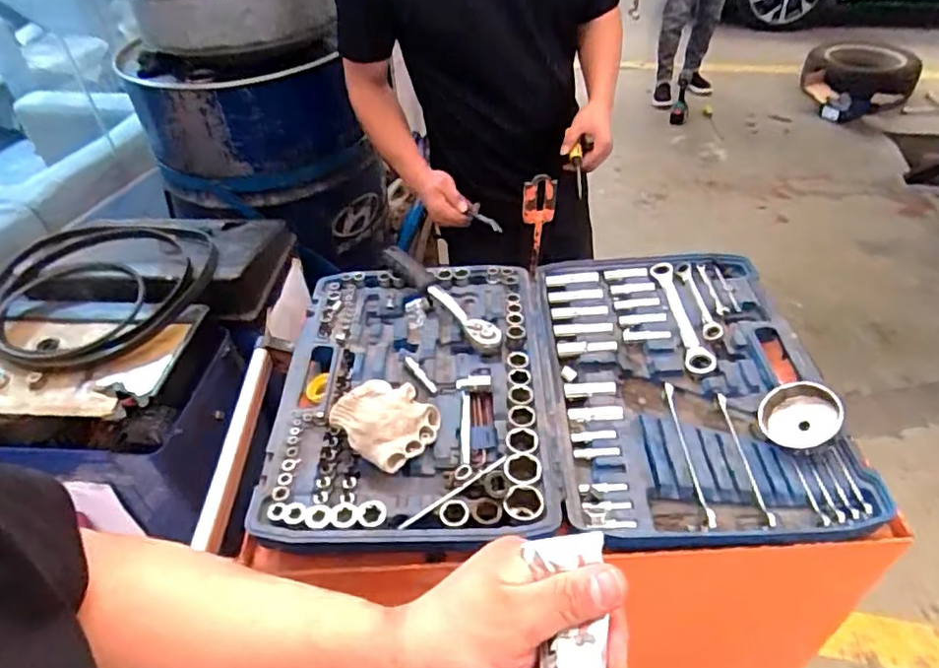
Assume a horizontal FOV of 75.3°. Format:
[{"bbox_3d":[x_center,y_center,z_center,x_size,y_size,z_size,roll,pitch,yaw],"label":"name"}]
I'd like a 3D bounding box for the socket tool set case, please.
[{"bbox_3d":[0.089,0.051,0.789,0.668,0.067,0.479,-2,42,2],"label":"socket tool set case"}]

